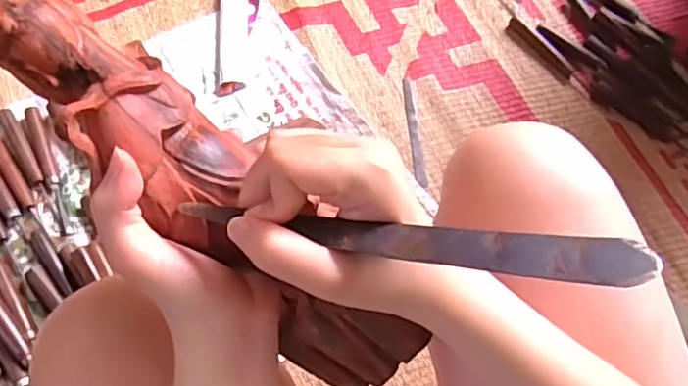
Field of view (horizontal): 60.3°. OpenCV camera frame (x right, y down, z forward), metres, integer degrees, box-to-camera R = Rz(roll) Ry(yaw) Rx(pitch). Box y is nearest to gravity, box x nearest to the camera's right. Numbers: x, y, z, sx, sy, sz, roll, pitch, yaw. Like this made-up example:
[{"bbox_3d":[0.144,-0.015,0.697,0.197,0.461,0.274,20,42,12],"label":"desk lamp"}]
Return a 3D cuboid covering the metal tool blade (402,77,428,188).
[{"bbox_3d":[0.093,-0.082,0.785,0.014,0.007,0.158,-4,67,-4],"label":"metal tool blade"}]

